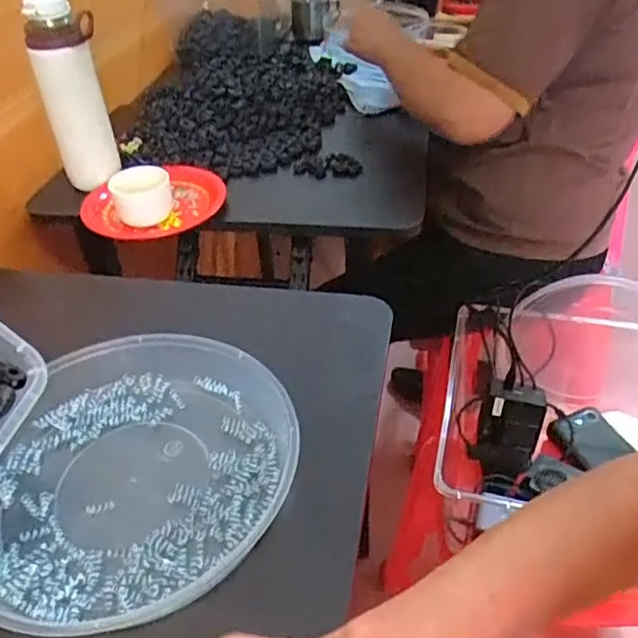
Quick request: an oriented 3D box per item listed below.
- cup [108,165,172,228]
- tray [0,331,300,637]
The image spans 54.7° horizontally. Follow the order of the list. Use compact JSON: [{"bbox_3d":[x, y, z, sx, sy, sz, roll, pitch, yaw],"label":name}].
[{"bbox_3d":[-0.206,-0.142,0.715,0.063,0.054,0.069,-2,39,1],"label":"cup"},{"bbox_3d":[-0.137,0.101,0.433,0.217,0.035,0.230,-2,39,1],"label":"tray"}]

